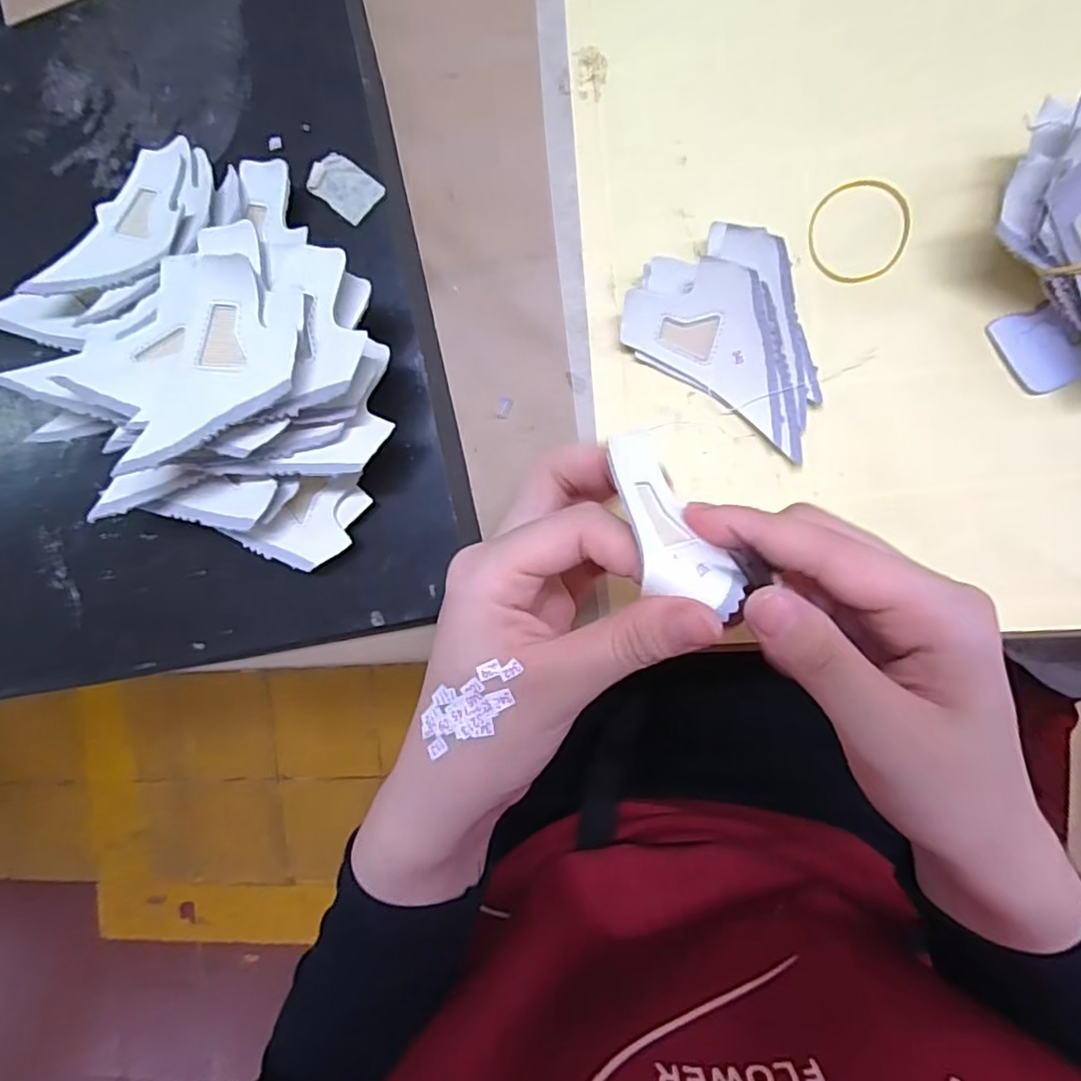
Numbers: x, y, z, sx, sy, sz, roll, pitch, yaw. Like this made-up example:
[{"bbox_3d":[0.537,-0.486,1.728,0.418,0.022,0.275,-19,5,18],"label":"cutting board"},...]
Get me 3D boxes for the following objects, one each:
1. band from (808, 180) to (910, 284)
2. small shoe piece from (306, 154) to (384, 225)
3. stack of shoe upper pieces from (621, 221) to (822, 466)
[{"bbox_3d":[0.132,-0.128,0.261,0.039,0.004,0.040,0,94,6],"label":"band"},{"bbox_3d":[-0.084,-0.152,0.272,0.030,0.004,0.020,38,98,-1],"label":"small shoe piece"},{"bbox_3d":[0.084,-0.089,0.263,0.092,0.011,0.065,33,112,1],"label":"stack of shoe upper pieces"}]

